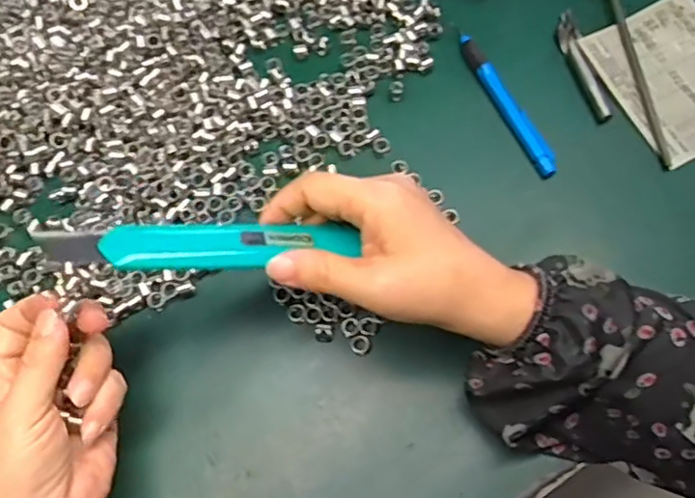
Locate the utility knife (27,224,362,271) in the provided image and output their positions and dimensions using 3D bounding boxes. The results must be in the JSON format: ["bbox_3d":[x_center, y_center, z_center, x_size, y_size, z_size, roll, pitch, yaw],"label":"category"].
[{"bbox_3d":[-0.066,-0.003,0.294,0.139,0.016,0.026,-2,67,-18],"label":"utility knife"}]

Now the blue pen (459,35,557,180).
[{"bbox_3d":[0.104,-0.097,0.419,0.010,0.014,0.116,-25,70,-6],"label":"blue pen"}]

